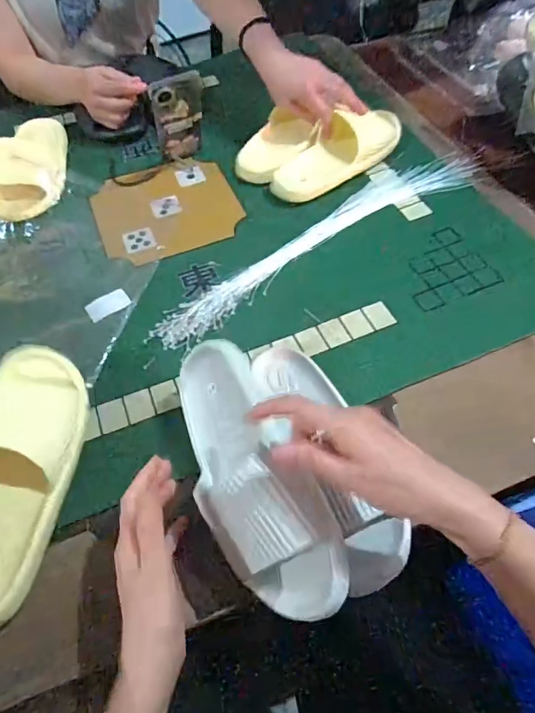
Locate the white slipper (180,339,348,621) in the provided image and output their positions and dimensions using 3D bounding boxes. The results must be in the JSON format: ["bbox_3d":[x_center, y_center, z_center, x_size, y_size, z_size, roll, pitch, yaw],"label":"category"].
[{"bbox_3d":[-0.022,0.096,0.410,0.096,0.078,0.257,-46,58,22],"label":"white slipper"}]

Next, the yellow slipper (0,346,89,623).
[{"bbox_3d":[-0.234,0.104,0.429,0.094,0.058,0.248,2,68,4],"label":"yellow slipper"}]

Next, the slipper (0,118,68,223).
[{"bbox_3d":[-0.391,-0.330,0.764,0.112,0.060,0.234,-13,56,-7],"label":"slipper"}]

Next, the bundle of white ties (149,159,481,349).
[{"bbox_3d":[0.089,-0.163,0.661,0.550,0.012,0.090,-35,61,-20],"label":"bundle of white ties"}]

